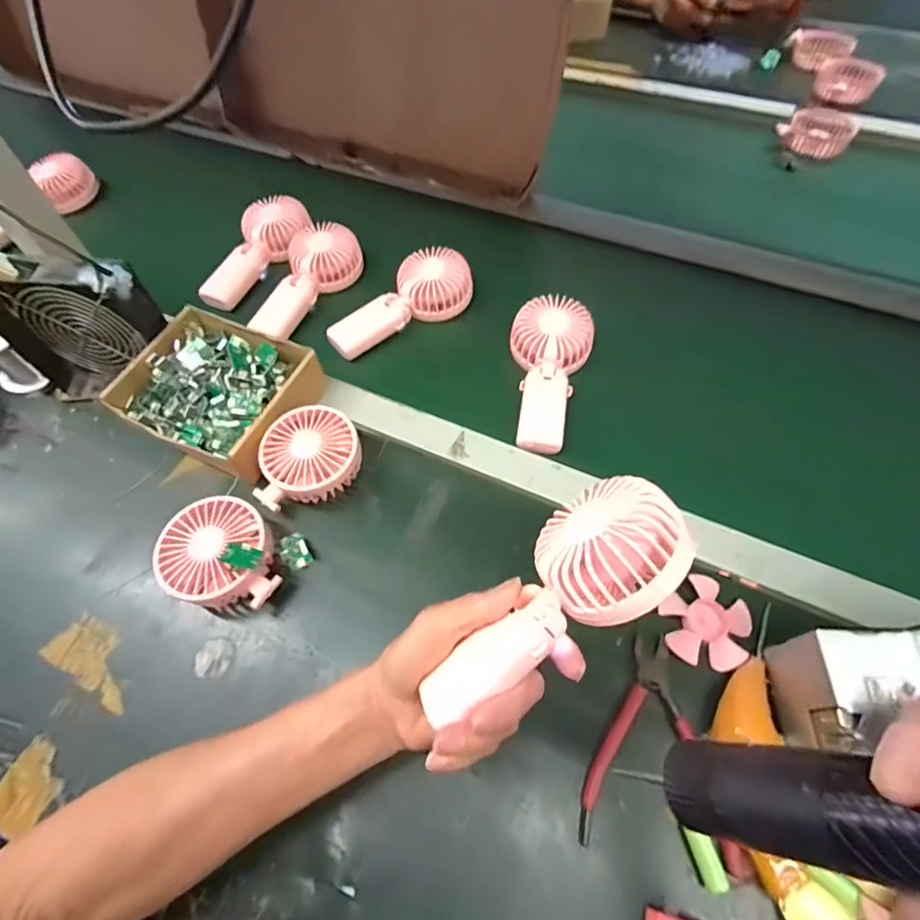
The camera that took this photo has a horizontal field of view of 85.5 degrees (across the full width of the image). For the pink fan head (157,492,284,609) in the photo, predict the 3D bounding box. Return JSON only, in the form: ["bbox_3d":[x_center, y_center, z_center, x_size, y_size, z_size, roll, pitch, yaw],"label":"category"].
[{"bbox_3d":[-0.204,0.084,0.426,0.089,0.054,0.099,-19,61,-10],"label":"pink fan head"}]

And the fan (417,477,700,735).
[{"bbox_3d":[0.053,0.084,0.291,0.176,0.042,0.073,-44,68,-1],"label":"fan"}]

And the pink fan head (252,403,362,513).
[{"bbox_3d":[-0.145,0.000,0.472,0.101,0.046,0.089,-22,62,-12],"label":"pink fan head"}]

